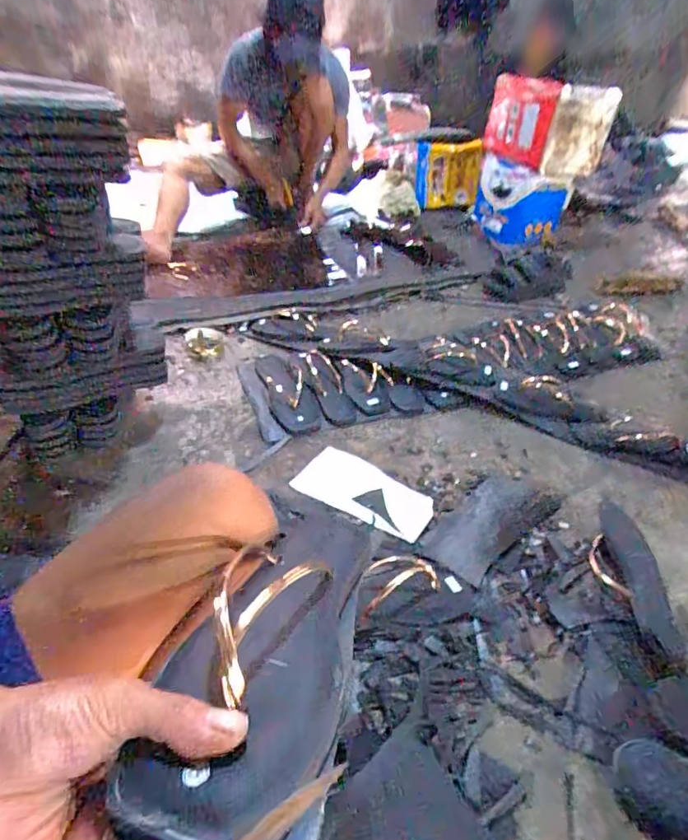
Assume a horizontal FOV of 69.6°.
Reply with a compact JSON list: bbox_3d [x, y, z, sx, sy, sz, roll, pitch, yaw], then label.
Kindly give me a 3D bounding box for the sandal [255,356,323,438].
[{"bbox_3d":[-0.119,-0.061,1.036,0.089,0.037,0.240,-12,42,-18],"label":"sandal"}]

